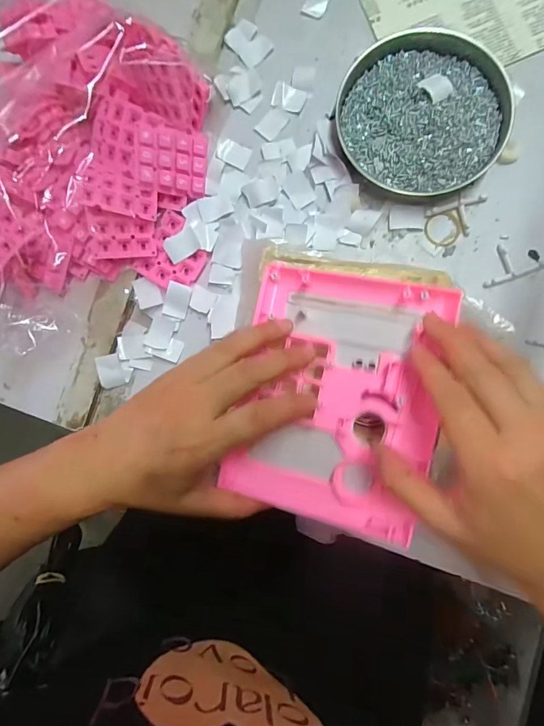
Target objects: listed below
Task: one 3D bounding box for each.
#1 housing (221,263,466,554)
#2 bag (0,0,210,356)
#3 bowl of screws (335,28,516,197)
[{"bbox_3d":[0.042,0.024,0.266,0.129,0.030,0.168,12,87,6],"label":"housing"},{"bbox_3d":[-0.169,-0.162,0.311,0.246,0.094,0.249,-44,84,1],"label":"bag"},{"bbox_3d":[0.124,-0.207,0.327,0.133,0.019,0.129,0,86,5],"label":"bowl of screws"}]

